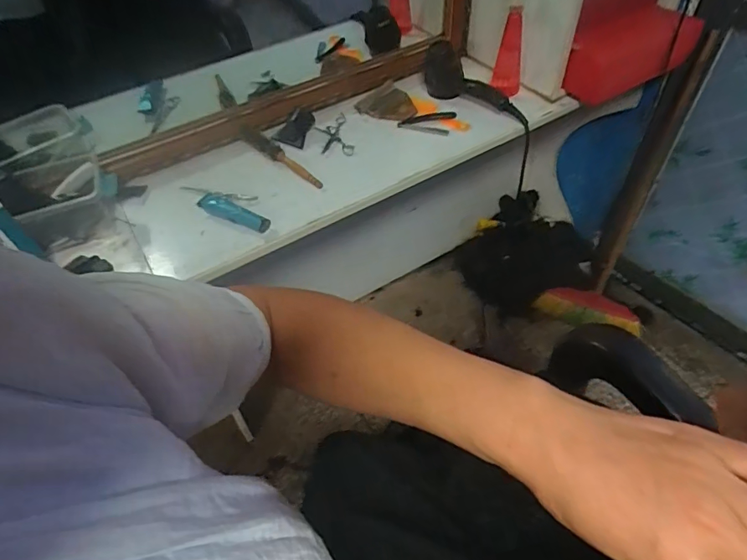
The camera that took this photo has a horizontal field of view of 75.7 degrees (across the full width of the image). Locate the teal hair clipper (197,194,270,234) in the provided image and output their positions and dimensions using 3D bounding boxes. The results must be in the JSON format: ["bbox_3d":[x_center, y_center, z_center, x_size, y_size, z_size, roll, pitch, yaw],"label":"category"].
[{"bbox_3d":[-0.255,-0.125,0.882,0.158,0.028,0.034,20,53,20],"label":"teal hair clipper"}]

